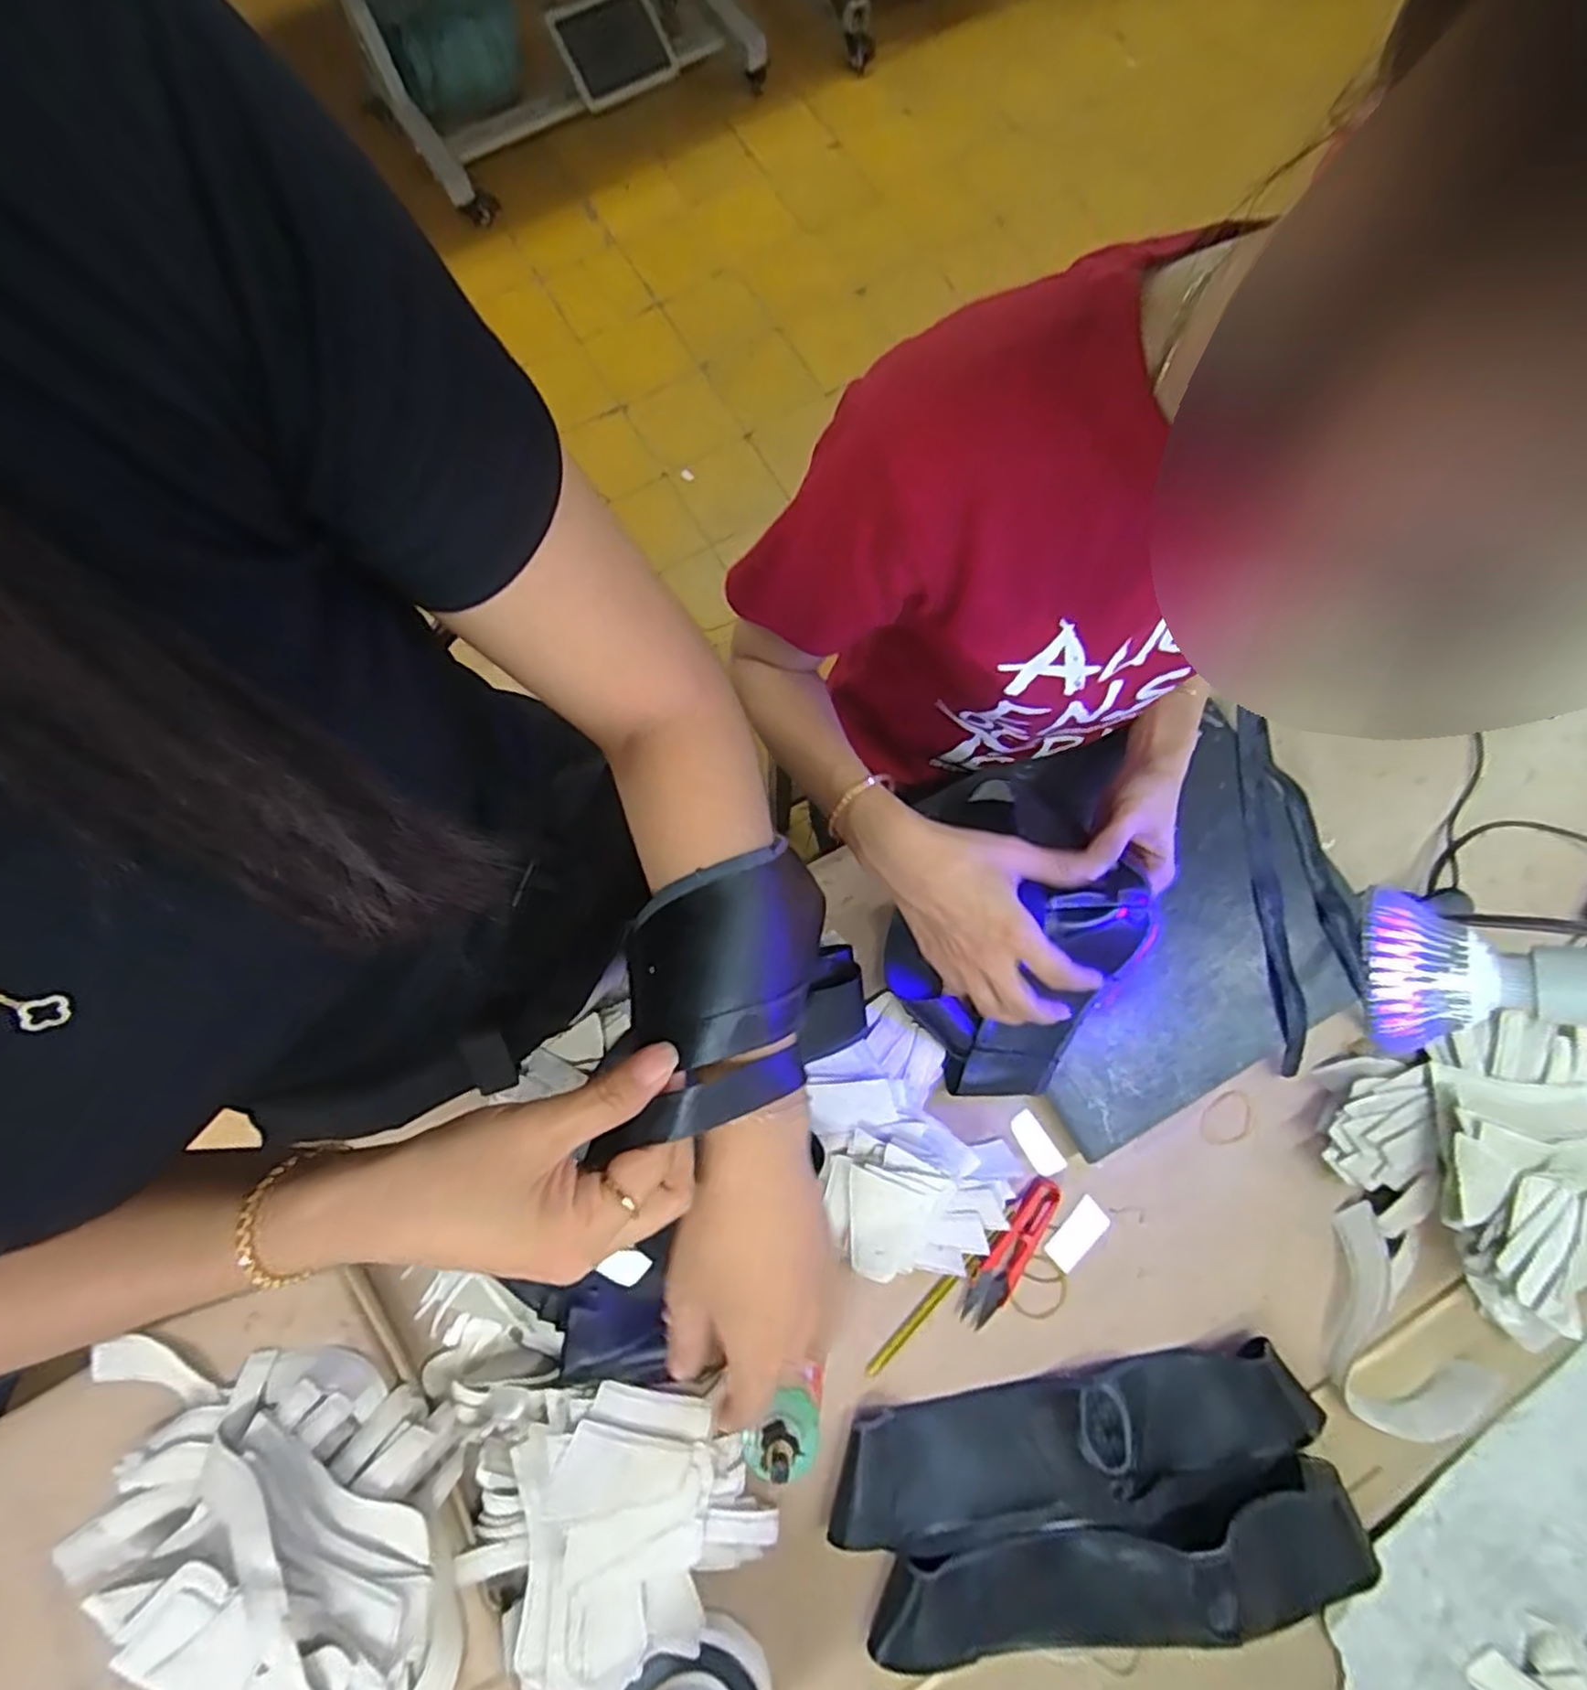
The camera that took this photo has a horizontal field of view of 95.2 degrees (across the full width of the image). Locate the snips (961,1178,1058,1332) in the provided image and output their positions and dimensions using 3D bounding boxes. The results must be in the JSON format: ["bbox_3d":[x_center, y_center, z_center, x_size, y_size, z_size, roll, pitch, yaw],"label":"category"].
[{"bbox_3d":[0.165,0.308,0.550,0.031,0.014,0.116,31,78,6],"label":"snips"}]

